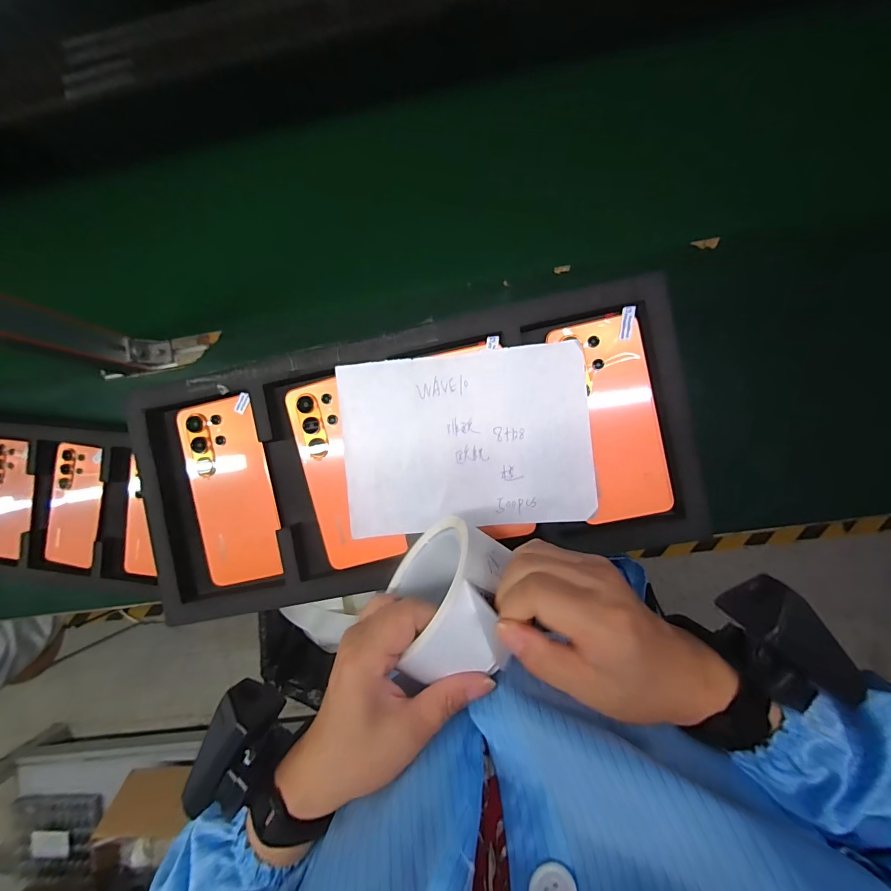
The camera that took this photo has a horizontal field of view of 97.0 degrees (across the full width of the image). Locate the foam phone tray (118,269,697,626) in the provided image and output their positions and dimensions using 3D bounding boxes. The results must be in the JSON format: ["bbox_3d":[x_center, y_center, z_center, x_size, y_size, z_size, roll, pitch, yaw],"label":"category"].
[{"bbox_3d":[-0.040,0.013,0.349,0.480,0.030,0.217,-10,88,5],"label":"foam phone tray"}]

